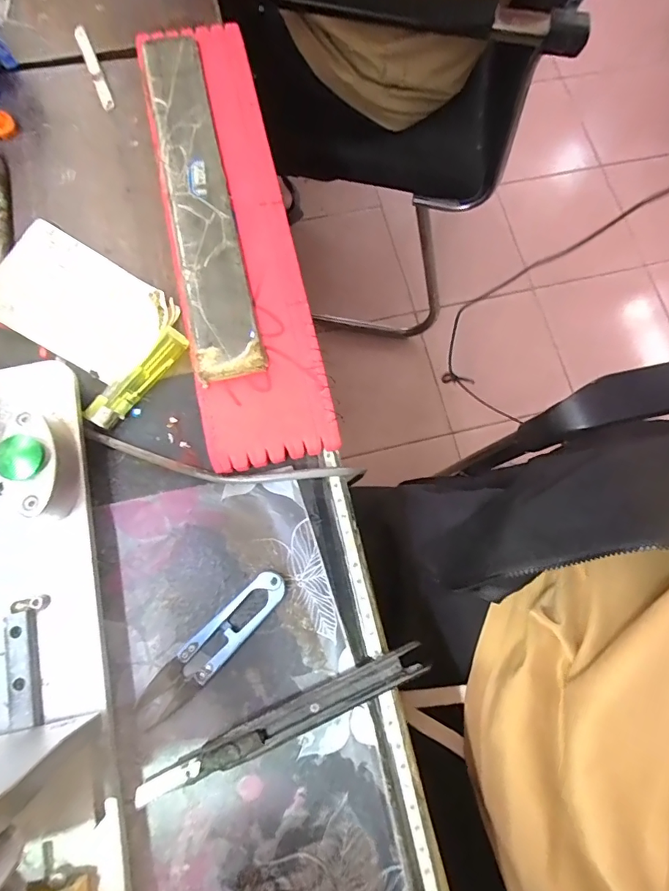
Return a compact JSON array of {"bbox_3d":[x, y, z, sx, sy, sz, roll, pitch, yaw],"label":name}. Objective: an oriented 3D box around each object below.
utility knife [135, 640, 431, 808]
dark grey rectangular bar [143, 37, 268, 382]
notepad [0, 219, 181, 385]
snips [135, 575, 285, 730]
[{"bbox_3d":[-0.027,0.150,0.245,0.162,0.013,0.018,-22,78,-7],"label":"utility knife"},{"bbox_3d":[-0.094,-0.173,0.309,0.042,0.008,0.270,-12,77,-5],"label":"dark grey rectangular bar"},{"bbox_3d":[-0.162,-0.092,0.285,0.099,0.017,0.071,29,79,4],"label":"notepad"},{"bbox_3d":[-0.067,0.113,0.256,0.023,0.009,0.101,44,78,8],"label":"snips"}]

